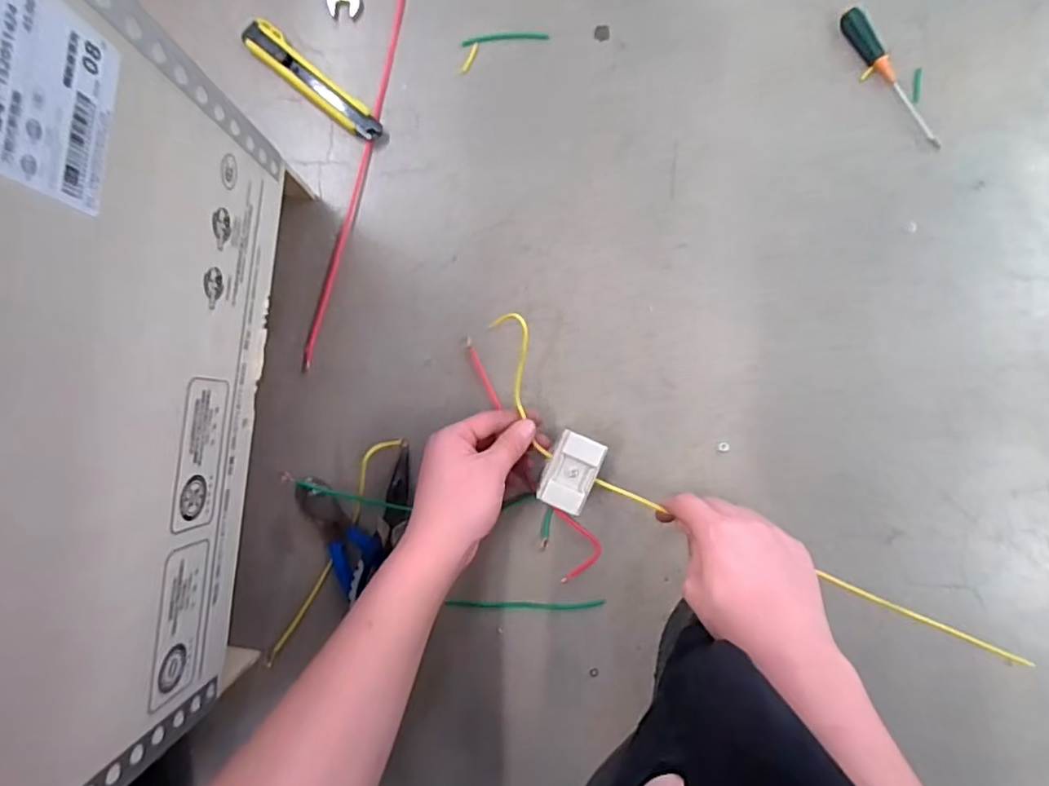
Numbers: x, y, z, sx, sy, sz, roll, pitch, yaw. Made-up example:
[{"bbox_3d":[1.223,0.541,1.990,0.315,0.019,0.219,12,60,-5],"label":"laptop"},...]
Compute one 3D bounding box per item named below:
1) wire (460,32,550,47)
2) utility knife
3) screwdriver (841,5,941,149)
[{"bbox_3d":[-0.018,-0.336,0.558,0.080,0.004,0.010,-5,87,1],"label":"wire"},{"bbox_3d":[-0.193,-0.284,0.542,0.146,0.020,0.029,41,89,3],"label":"utility knife"},{"bbox_3d":[0.333,-0.286,0.535,0.021,0.013,0.146,-35,87,-1],"label":"screwdriver"}]

